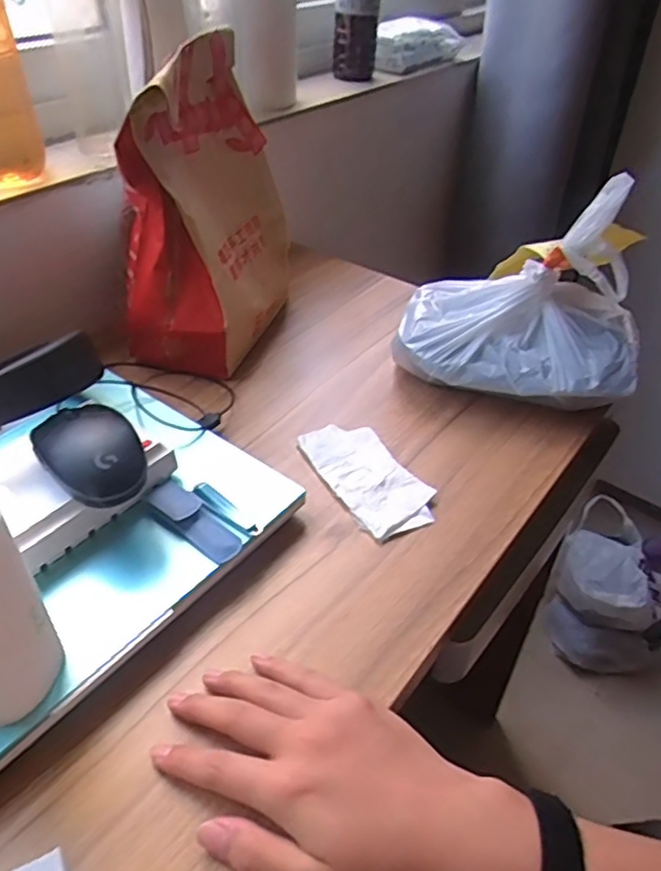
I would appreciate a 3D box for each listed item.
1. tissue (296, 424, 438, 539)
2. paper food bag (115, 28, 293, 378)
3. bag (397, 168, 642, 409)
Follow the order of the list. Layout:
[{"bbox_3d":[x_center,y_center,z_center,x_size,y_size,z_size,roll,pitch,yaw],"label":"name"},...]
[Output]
[{"bbox_3d":[0.029,0.031,0.530,0.064,0.011,0.131,-21,46,-25],"label":"tissue"},{"bbox_3d":[-0.119,-0.215,0.617,0.117,0.253,0.198,13,42,11],"label":"paper food bag"},{"bbox_3d":[0.180,-0.127,0.593,0.217,0.173,0.153,10,42,9],"label":"bag"}]

